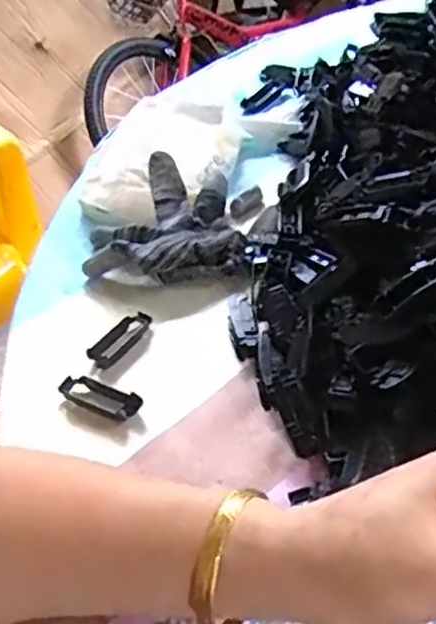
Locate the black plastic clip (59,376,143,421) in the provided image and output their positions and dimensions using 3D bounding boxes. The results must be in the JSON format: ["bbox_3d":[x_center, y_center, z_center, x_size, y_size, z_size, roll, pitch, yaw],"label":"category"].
[{"bbox_3d":[-0.070,0.051,0.401,0.052,0.009,0.017,18,48,25],"label":"black plastic clip"}]

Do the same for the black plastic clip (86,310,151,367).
[{"bbox_3d":[-0.063,0.017,0.436,0.016,0.010,0.048,24,50,29],"label":"black plastic clip"}]

